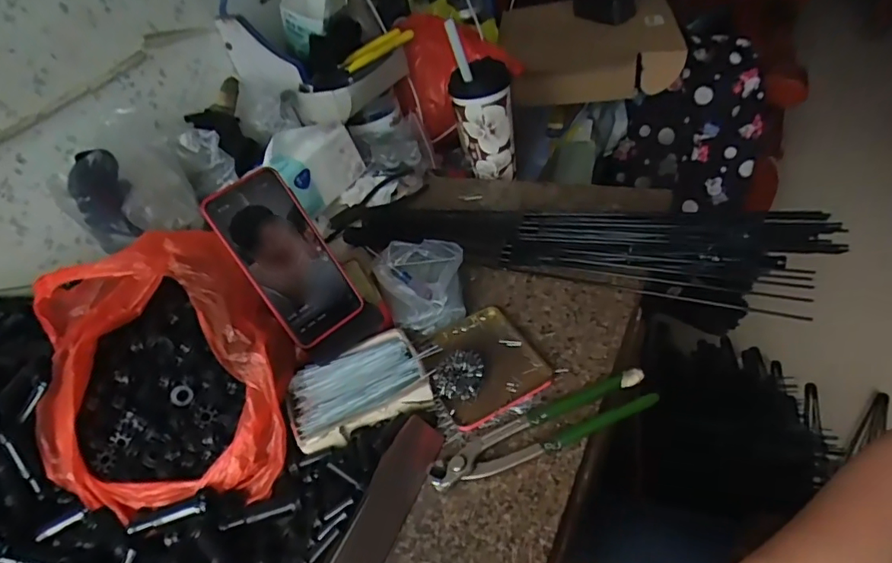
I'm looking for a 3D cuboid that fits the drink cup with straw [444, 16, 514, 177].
[{"bbox_3d":[0.053,-0.247,0.775,0.082,0.210,0.083,-6,42,11],"label":"drink cup with straw"}]

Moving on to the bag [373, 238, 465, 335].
[{"bbox_3d":[-0.023,0.000,0.600,0.092,0.046,0.118,-22,41,-7],"label":"bag"}]

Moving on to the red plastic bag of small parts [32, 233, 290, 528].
[{"bbox_3d":[-0.252,0.072,0.479,0.210,0.125,0.216,-14,42,-9],"label":"red plastic bag of small parts"}]

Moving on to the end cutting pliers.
[{"bbox_3d":[0.081,0.120,0.456,0.196,0.027,0.044,-15,42,-9],"label":"end cutting pliers"}]

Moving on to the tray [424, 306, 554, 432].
[{"bbox_3d":[0.033,0.076,0.528,0.101,0.019,0.123,-20,43,-15],"label":"tray"}]

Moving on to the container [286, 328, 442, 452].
[{"bbox_3d":[-0.082,0.093,0.507,0.133,0.027,0.087,-22,43,-17],"label":"container"}]

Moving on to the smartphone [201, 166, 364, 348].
[{"bbox_3d":[-0.151,-0.023,0.514,0.079,0.160,0.016,-38,15,-18],"label":"smartphone"}]

